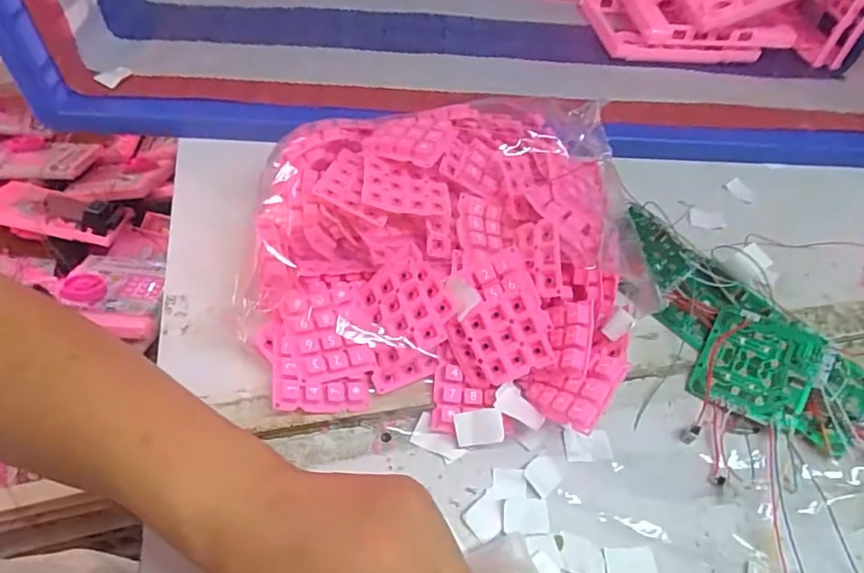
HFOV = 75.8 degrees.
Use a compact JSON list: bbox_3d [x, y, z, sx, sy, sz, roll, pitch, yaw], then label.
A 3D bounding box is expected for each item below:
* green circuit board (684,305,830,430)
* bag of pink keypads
[{"bbox_3d":[0.222,0.054,0.380,0.067,0.004,0.074,24,74,26],"label":"green circuit board"},{"bbox_3d":[0.012,-0.029,0.382,0.254,0.078,0.238,3,53,-2],"label":"bag of pink keypads"}]

